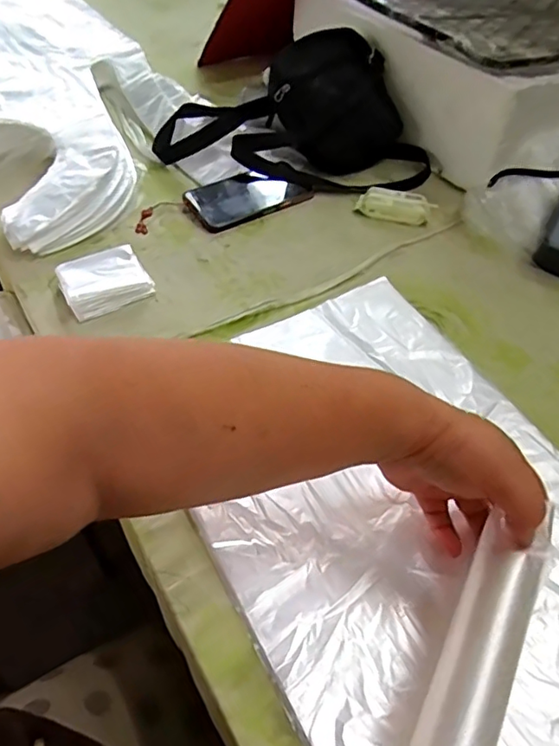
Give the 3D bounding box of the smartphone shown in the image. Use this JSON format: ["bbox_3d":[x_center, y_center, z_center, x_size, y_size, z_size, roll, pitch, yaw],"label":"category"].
[{"bbox_3d":[-0.042,-0.232,0.728,0.151,0.016,0.085,-26,55,-25],"label":"smartphone"}]

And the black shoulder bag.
[{"bbox_3d":[0.028,-0.370,0.777,0.373,0.127,0.197,11,48,5],"label":"black shoulder bag"}]

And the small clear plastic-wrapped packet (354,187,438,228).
[{"bbox_3d":[0.150,-0.217,0.721,0.097,0.018,0.050,13,48,7],"label":"small clear plastic-wrapped packet"}]

